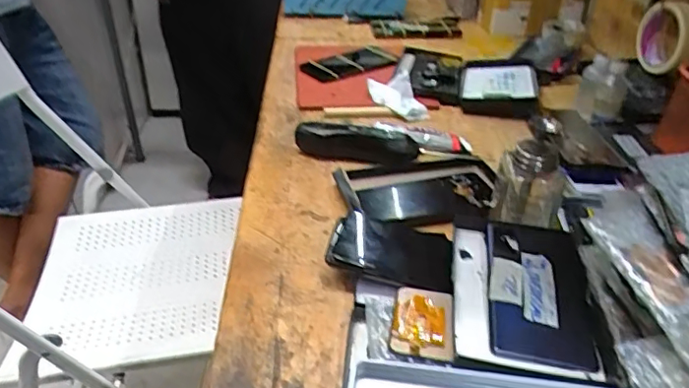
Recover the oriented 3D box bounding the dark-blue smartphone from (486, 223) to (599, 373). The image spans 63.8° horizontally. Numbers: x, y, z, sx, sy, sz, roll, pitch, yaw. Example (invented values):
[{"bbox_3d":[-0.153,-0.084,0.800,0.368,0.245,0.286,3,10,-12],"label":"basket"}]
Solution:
[{"bbox_3d":[0.155,0.074,0.433,0.078,0.010,0.156,7,34,9],"label":"dark-blue smartphone"}]

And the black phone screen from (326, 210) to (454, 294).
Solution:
[{"bbox_3d":[0.043,0.045,0.491,0.112,0.014,0.087,11,35,15],"label":"black phone screen"}]

